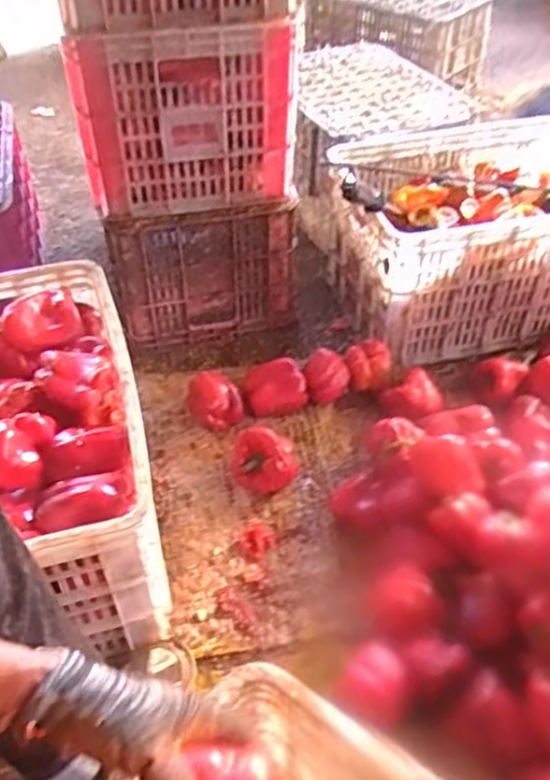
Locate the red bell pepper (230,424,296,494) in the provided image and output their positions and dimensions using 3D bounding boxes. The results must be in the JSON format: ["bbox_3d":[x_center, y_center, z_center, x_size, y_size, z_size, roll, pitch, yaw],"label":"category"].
[{"bbox_3d":[-0.015,0.104,0.971,0.086,0.083,0.082,0,45,0],"label":"red bell pepper"}]

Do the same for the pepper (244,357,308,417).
[{"bbox_3d":[-0.001,0.000,1.068,0.093,0.065,0.067,-12,46,-11],"label":"pepper"}]

